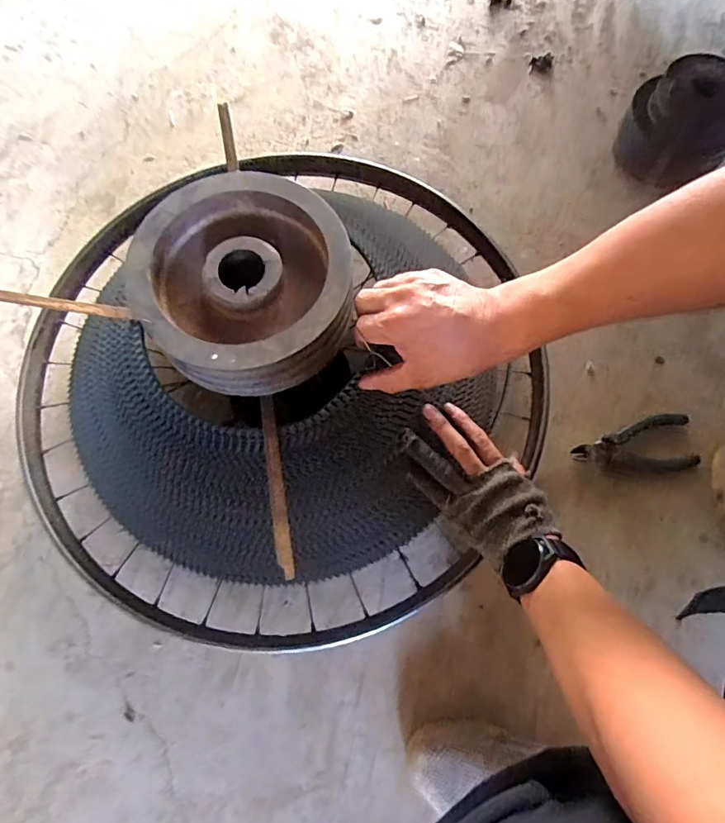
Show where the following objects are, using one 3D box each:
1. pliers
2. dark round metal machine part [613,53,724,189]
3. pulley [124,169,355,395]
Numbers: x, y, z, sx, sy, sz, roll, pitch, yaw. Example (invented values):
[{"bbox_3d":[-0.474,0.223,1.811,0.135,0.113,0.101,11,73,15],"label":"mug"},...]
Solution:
[{"bbox_3d":[0.338,0.046,0.605,0.148,0.012,0.069,-7,72,-1],"label":"pliers"},{"bbox_3d":[0.460,-0.420,0.700,0.159,0.128,0.127,25,74,9],"label":"dark round metal machine part"},{"bbox_3d":[-0.106,-0.120,0.442,0.180,0.057,0.192,0,72,1],"label":"pulley"}]

